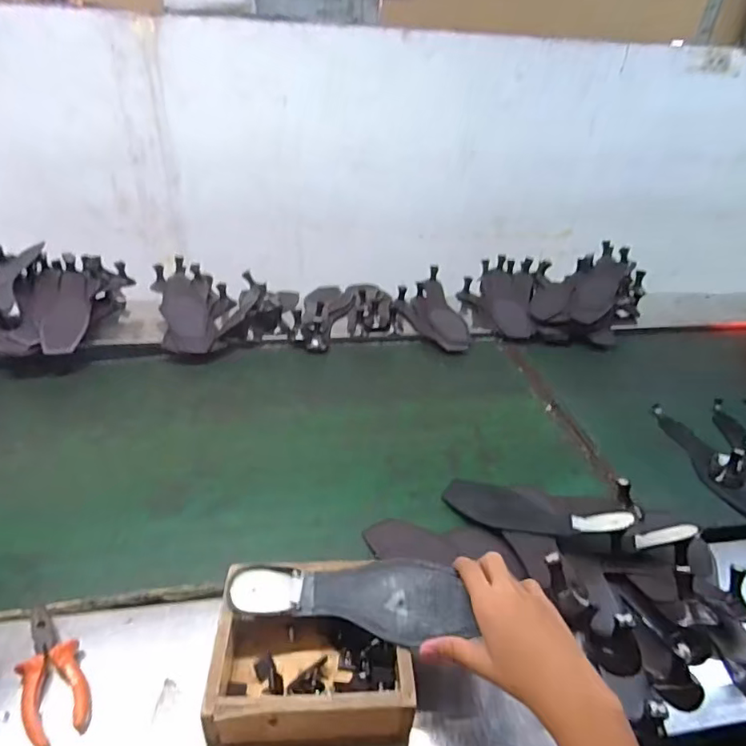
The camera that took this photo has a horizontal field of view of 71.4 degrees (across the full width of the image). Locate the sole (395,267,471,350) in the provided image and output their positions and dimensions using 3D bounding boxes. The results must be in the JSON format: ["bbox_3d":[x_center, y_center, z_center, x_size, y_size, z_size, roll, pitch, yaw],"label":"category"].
[{"bbox_3d":[0.141,-0.135,1.161,0.111,0.064,0.242,-12,50,-22],"label":"sole"}]

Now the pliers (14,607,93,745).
[{"bbox_3d":[-0.309,0.288,0.500,0.051,0.032,0.128,-18,38,-29],"label":"pliers"}]

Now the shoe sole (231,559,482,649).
[{"bbox_3d":[-0.022,0.220,0.523,0.226,0.031,0.085,1,32,6],"label":"shoe sole"}]

